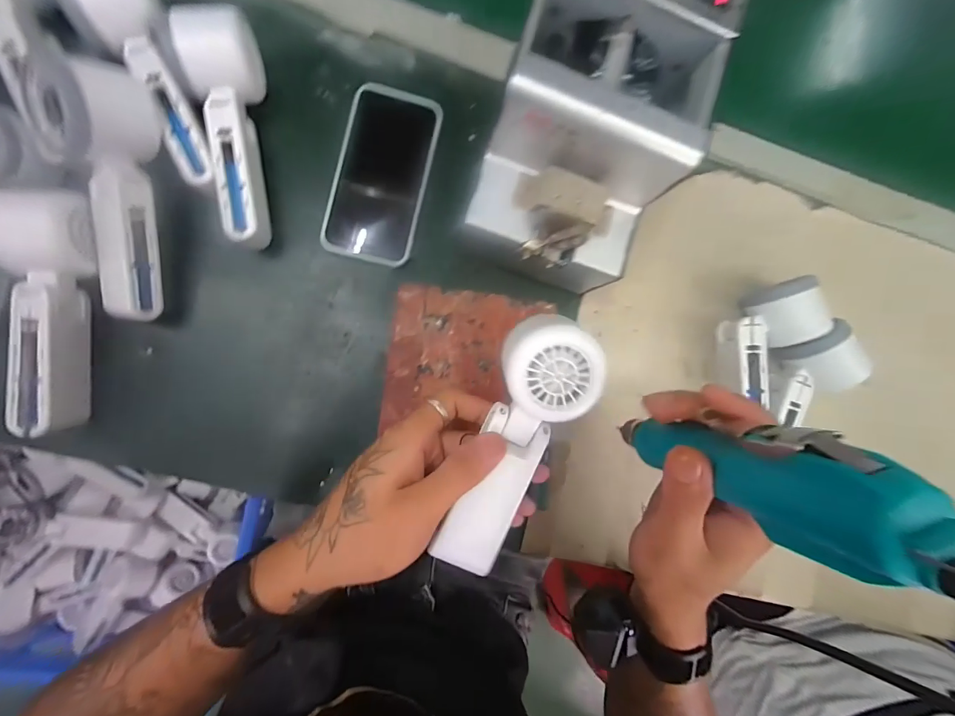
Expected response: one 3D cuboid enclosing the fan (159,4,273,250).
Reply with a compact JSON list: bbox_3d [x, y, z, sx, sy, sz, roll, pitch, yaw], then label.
[{"bbox_3d":[-0.183,-0.168,0.311,0.055,0.052,0.160,-13,90,-9],"label":"fan"}]

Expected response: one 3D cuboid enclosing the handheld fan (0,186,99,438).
[{"bbox_3d":[-0.312,-0.033,0.292,0.052,0.050,0.169,7,87,-8],"label":"handheld fan"}]

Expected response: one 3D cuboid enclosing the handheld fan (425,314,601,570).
[{"bbox_3d":[0.024,0.054,0.248,0.056,0.031,0.160,19,104,-8],"label":"handheld fan"}]

